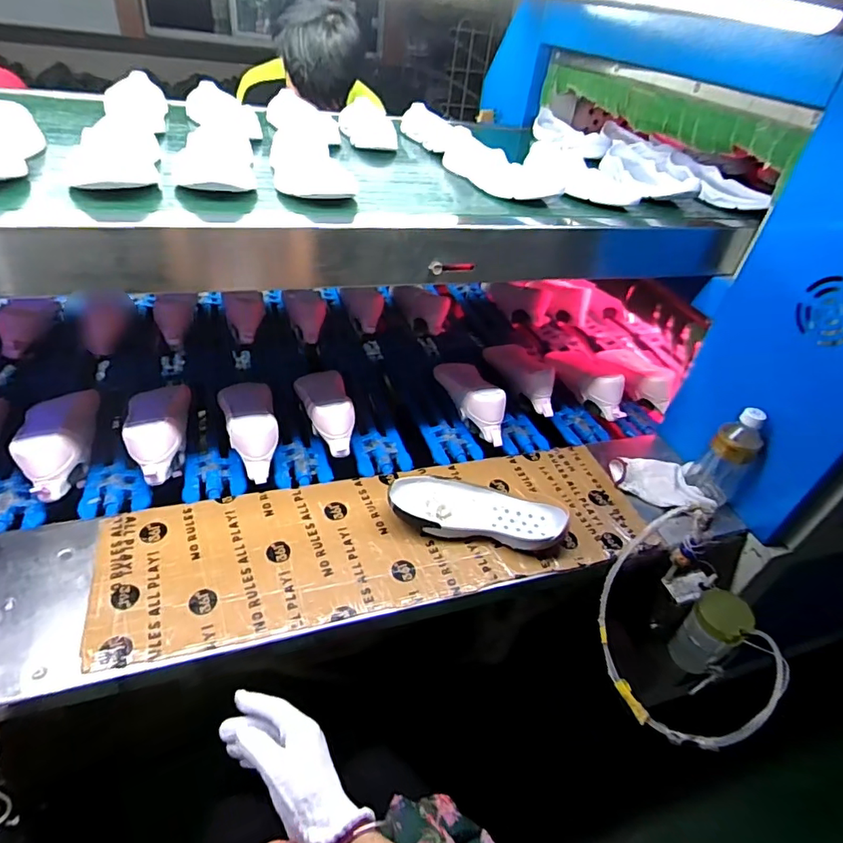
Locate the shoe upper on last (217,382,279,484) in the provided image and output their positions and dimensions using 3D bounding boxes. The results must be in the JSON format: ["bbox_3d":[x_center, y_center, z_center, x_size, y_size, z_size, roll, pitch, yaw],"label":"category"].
[{"bbox_3d":[-0.293,0.010,0.885,0.086,0.091,0.229,-9,40,-17],"label":"shoe upper on last"}]

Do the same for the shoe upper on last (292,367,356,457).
[{"bbox_3d":[-0.180,-0.032,0.957,0.095,0.093,0.223,-6,39,-14],"label":"shoe upper on last"}]

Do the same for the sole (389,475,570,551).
[{"bbox_3d":[0.081,0.136,0.772,0.254,0.045,0.093,8,38,4],"label":"sole"}]

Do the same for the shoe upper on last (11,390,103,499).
[{"bbox_3d":[-0.569,0.025,0.813,0.078,0.094,0.220,-8,39,-16],"label":"shoe upper on last"}]

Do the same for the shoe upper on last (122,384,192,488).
[{"bbox_3d":[-0.443,0.003,0.861,0.090,0.098,0.242,-7,39,-15],"label":"shoe upper on last"}]

